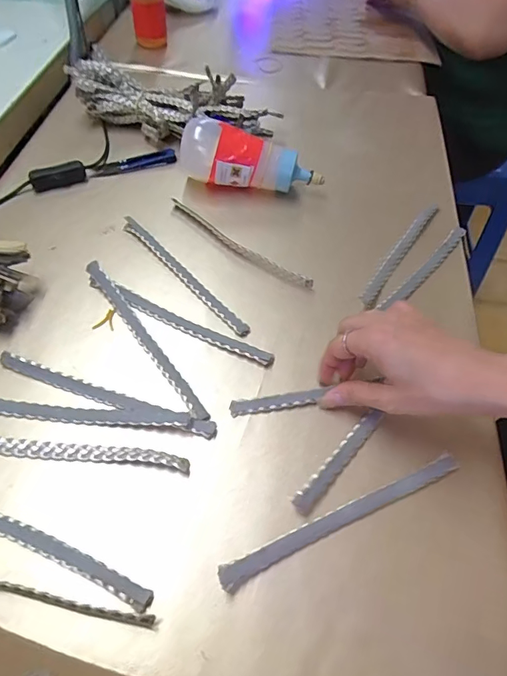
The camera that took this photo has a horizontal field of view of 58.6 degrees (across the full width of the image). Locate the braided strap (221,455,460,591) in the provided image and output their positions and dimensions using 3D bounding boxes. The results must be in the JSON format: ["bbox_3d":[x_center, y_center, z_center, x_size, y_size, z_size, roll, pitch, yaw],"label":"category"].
[{"bbox_3d":[0.064,0.125,0.317,0.189,0.013,0.013,-20,59,-16],"label":"braided strap"}]

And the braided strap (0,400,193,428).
[{"bbox_3d":[-0.143,0.056,0.352,0.187,0.009,0.015,5,55,1],"label":"braided strap"}]

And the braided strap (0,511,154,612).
[{"bbox_3d":[-0.153,0.133,0.301,0.188,0.011,0.015,19,57,10],"label":"braided strap"}]

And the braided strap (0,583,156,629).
[{"bbox_3d":[-0.155,0.163,0.280,0.188,0.011,0.017,4,55,0],"label":"braided strap"}]

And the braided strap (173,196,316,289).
[{"bbox_3d":[-0.018,-0.099,0.468,0.186,0.012,0.016,36,61,20],"label":"braided strap"}]

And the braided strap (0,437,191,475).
[{"bbox_3d":[-0.143,0.083,0.338,0.190,0.008,0.014,7,55,2],"label":"braided strap"}]

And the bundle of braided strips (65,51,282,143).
[{"bbox_3d":[-0.103,-0.294,0.568,0.261,0.065,0.088,6,55,1],"label":"bundle of braided strips"}]

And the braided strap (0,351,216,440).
[{"bbox_3d":[-0.121,0.044,0.364,0.189,0.007,0.013,17,56,8],"label":"braided strap"}]

